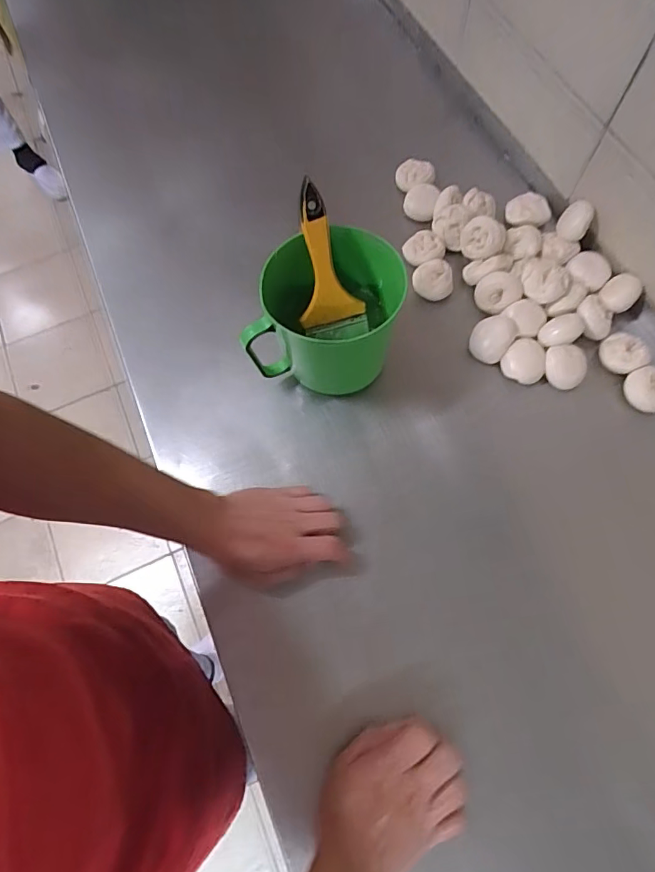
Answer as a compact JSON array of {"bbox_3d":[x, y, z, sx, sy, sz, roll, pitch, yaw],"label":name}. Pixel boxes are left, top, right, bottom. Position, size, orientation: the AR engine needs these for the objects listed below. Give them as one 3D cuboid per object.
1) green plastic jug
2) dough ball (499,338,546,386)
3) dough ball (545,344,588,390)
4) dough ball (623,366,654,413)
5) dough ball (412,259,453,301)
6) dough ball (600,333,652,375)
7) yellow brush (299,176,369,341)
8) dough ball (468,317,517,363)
[{"bbox_3d":[-0.002,-0.128,0.534,0.155,0.142,0.136,11,70,6],"label":"green plastic jug"},{"bbox_3d":[0.234,-0.089,0.577,0.047,0.027,0.053,18,71,9],"label":"dough ball"},{"bbox_3d":[0.275,-0.079,0.562,0.044,0.028,0.045,-1,69,2],"label":"dough ball"},{"bbox_3d":[0.368,-0.053,0.554,0.050,0.027,0.049,-1,69,2],"label":"dough ball"},{"bbox_3d":[0.134,-0.201,0.623,0.046,0.029,0.048,-1,69,2],"label":"dough ball"},{"bbox_3d":[0.346,-0.095,0.565,0.044,0.030,0.049,-39,73,-12],"label":"dough ball"},{"bbox_3d":[-0.002,-0.177,0.505,0.067,0.023,0.155,-12,110,-2],"label":"yellow brush"},{"bbox_3d":[0.198,-0.117,0.585,0.046,0.034,0.049,-1,69,2],"label":"dough ball"}]

